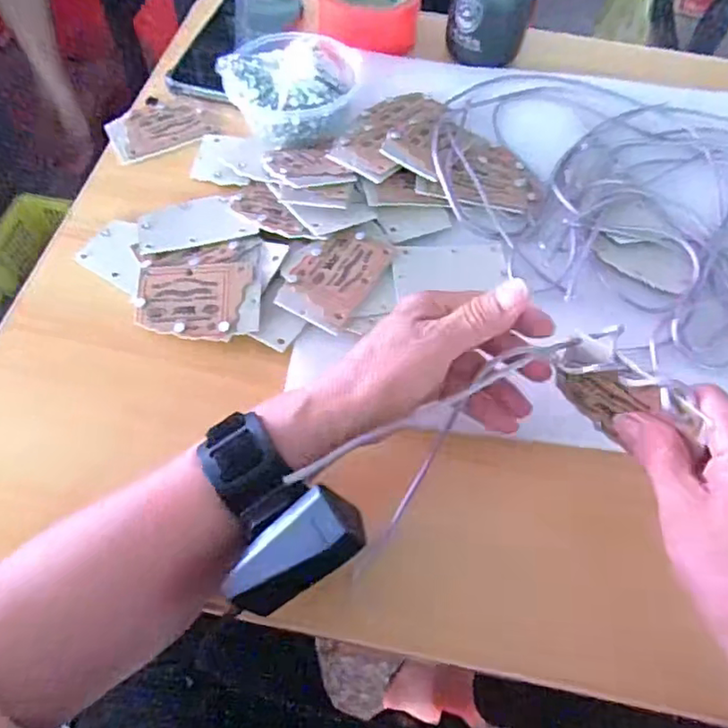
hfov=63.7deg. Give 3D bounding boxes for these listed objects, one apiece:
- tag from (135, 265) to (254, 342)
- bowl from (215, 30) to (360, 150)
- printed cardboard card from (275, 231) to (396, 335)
[{"bbox_3d":[-0.117,-0.043,0.398,0.075,0.004,0.056,1,69,3],"label":"tag"},{"bbox_3d":[-0.055,-0.236,0.480,0.098,0.053,0.109,23,63,10],"label":"bowl"},{"bbox_3d":[-0.020,-0.064,0.412,0.054,0.004,0.084,27,64,12],"label":"printed cardboard card"}]

